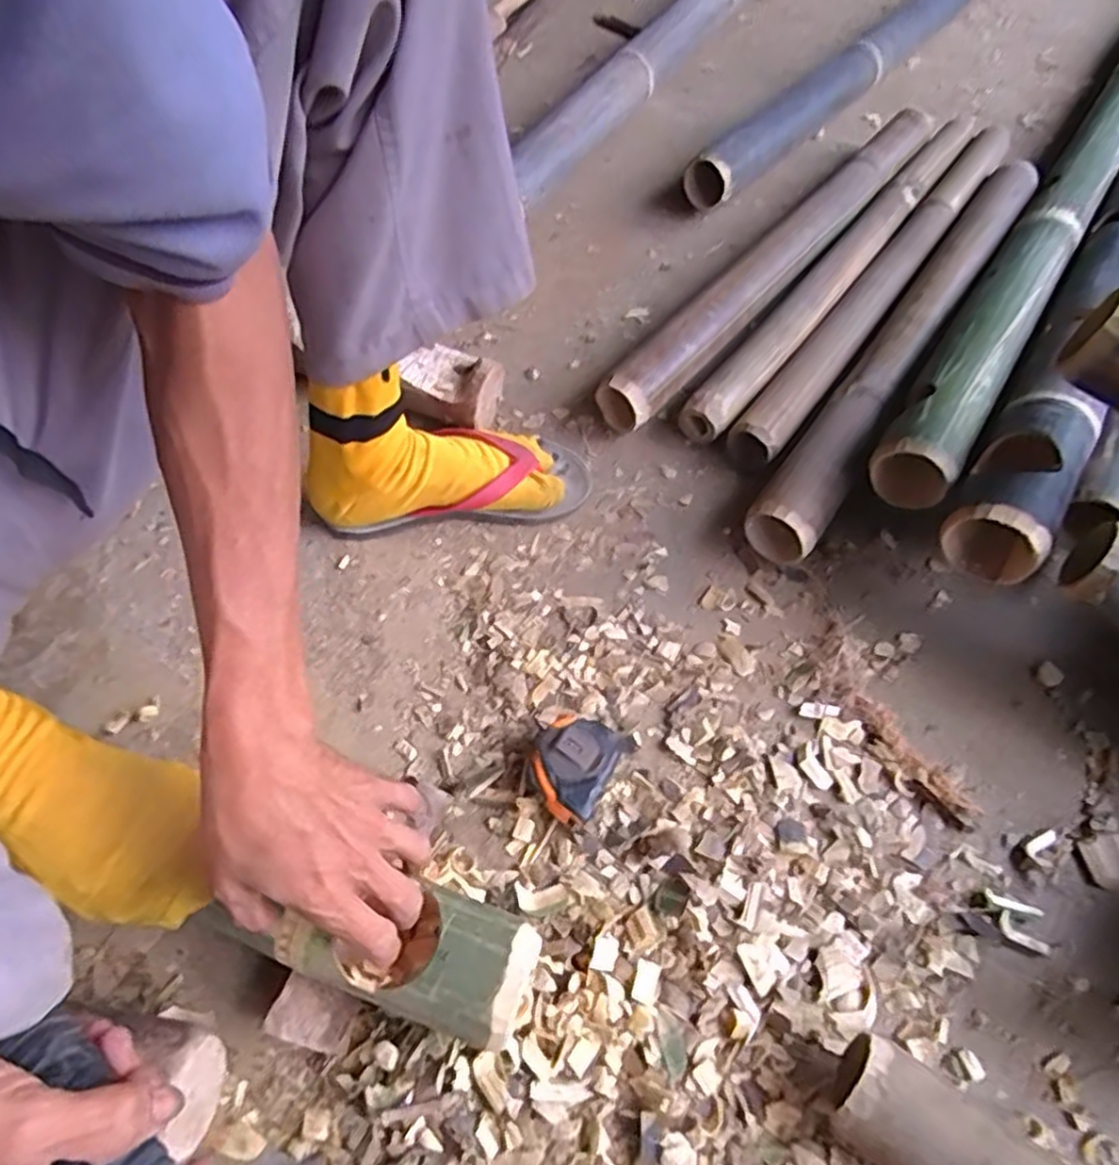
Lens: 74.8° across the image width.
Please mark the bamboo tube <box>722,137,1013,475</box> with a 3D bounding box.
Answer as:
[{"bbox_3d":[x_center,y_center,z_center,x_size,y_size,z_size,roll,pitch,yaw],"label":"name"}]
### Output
[{"bbox_3d":[0.375,-0.358,0.812,0.053,0.053,0.675,33,63,16],"label":"bamboo tube"}]

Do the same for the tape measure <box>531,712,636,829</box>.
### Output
[{"bbox_3d":[0.010,0.129,0.527,0.060,0.033,0.080,30,62,15],"label":"tape measure"}]

